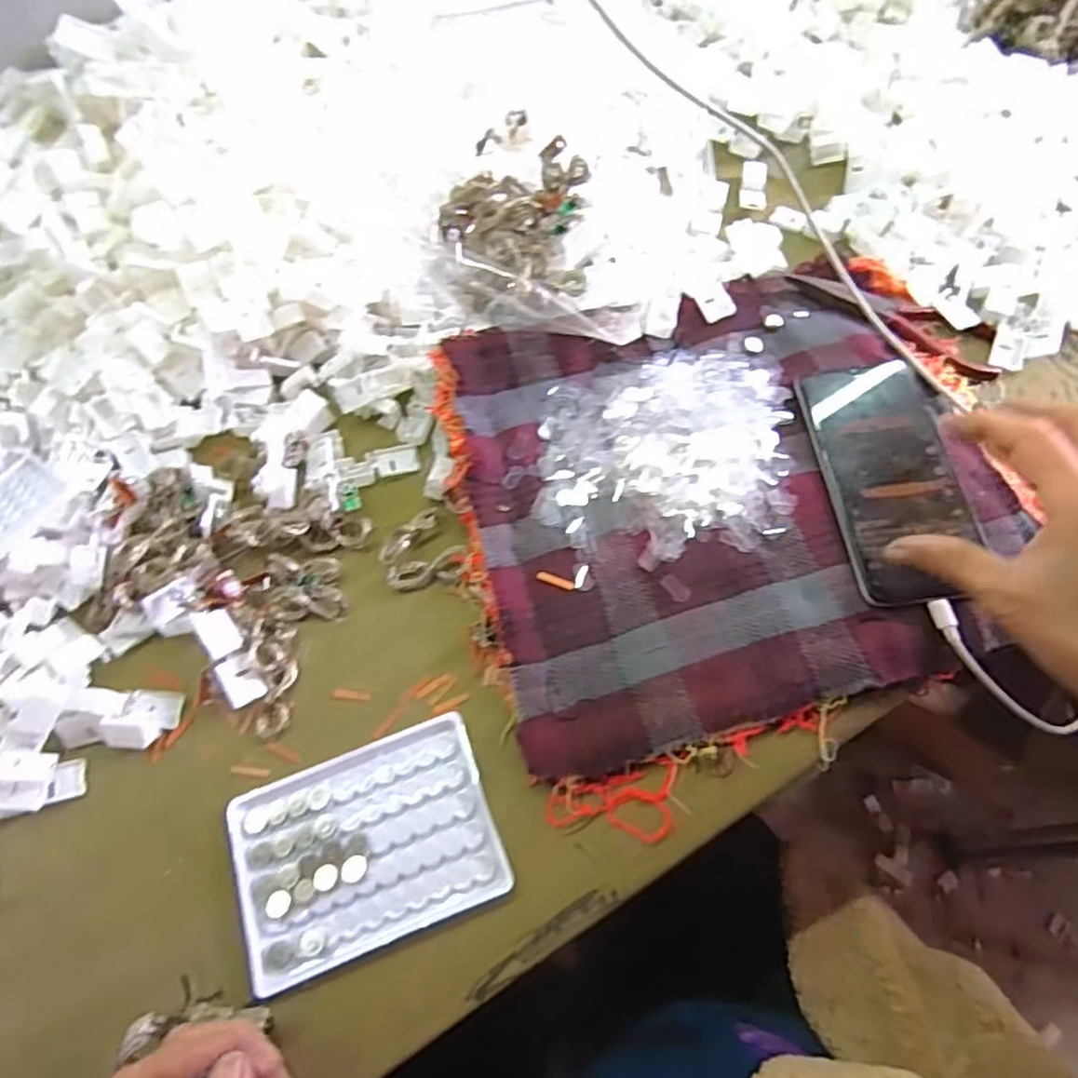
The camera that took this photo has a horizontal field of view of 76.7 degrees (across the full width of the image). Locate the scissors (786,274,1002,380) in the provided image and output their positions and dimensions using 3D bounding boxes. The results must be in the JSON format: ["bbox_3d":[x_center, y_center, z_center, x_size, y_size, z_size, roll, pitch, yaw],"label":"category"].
[{"bbox_3d":[0.246,-0.153,0.467,0.146,0.014,0.048,20,71,8],"label":"scissors"}]

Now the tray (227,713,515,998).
[{"bbox_3d":[-0.088,0.157,0.352,0.128,0.021,0.093,-20,70,-7],"label":"tray"}]

